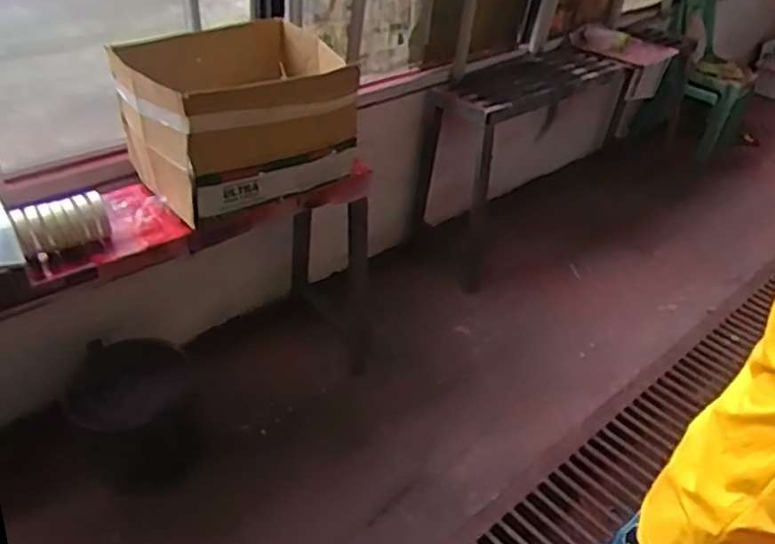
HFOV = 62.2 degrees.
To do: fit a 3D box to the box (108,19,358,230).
[{"bbox_3d":[-0.373,-0.391,1.566,0.475,0.301,0.444,-14,44,-24],"label":"box"}]

